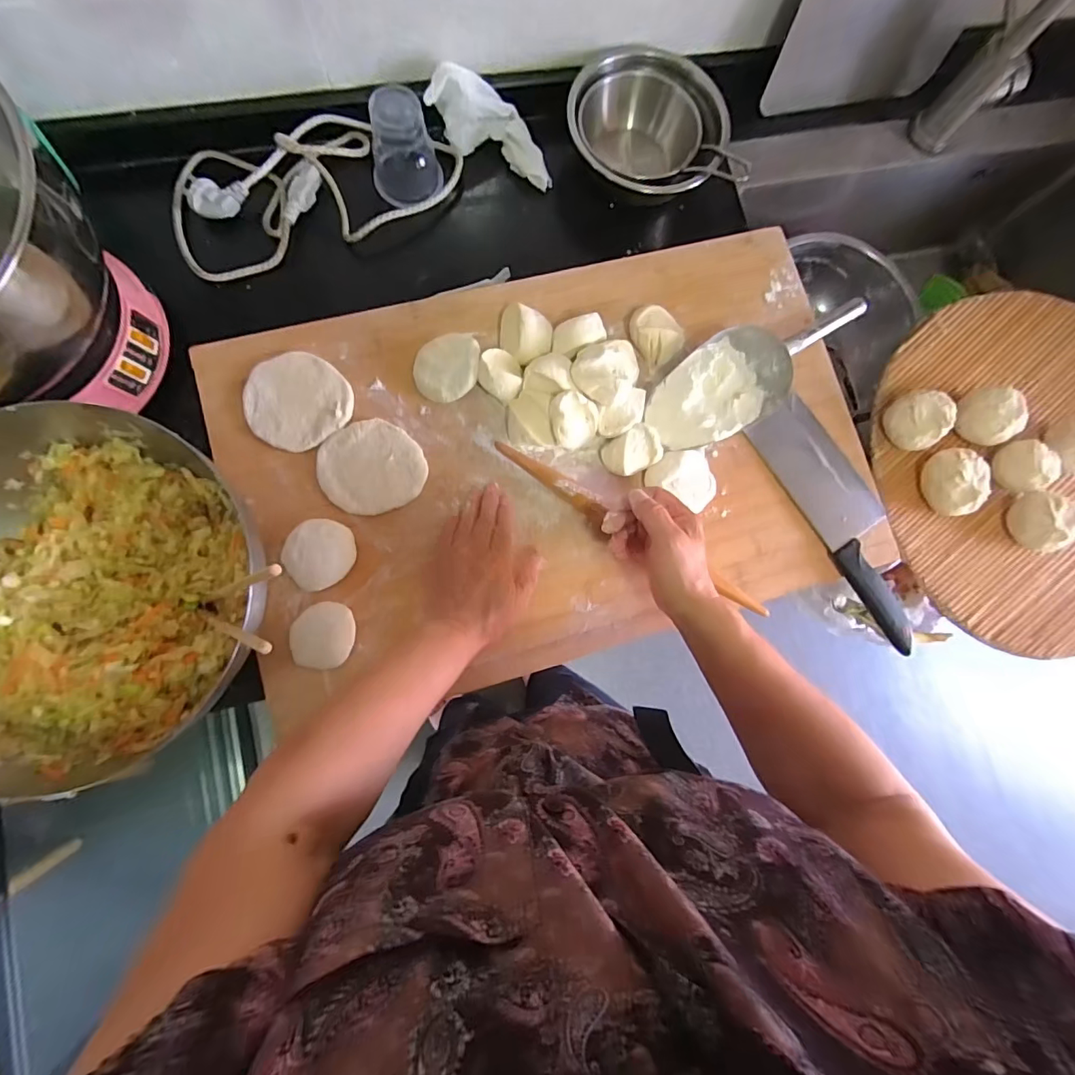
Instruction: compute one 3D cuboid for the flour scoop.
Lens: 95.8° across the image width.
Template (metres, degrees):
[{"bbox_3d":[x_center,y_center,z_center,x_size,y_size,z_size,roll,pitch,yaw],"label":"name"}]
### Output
[{"bbox_3d":[0.218,-0.171,0.497,0.222,0.053,0.091,-30,86,-9],"label":"flour scoop"}]

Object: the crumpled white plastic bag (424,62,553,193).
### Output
[{"bbox_3d":[-0.041,-0.444,0.519,0.141,0.067,0.056,23,84,-4],"label":"crumpled white plastic bag"}]

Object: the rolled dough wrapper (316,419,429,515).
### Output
[{"bbox_3d":[-0.162,-0.069,0.475,0.093,0.005,0.091,1,82,-6],"label":"rolled dough wrapper"}]

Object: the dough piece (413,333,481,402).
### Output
[{"bbox_3d":[-0.090,-0.170,0.483,0.063,0.028,0.064,3,82,-5],"label":"dough piece"}]

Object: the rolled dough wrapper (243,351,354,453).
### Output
[{"bbox_3d":[-0.235,-0.135,0.473,0.094,0.004,0.093,1,82,-6],"label":"rolled dough wrapper"}]

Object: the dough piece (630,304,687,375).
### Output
[{"bbox_3d":[0.125,-0.211,0.509,0.047,0.035,0.055,-39,88,-9],"label":"dough piece"}]

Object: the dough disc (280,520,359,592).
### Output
[{"bbox_3d":[-0.206,0.015,0.455,0.059,0.018,0.065,39,84,-2],"label":"dough disc"}]

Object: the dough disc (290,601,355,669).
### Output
[{"bbox_3d":[-0.198,0.089,0.447,0.055,0.023,0.058,0,86,-5],"label":"dough disc"}]

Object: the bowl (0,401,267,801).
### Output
[{"bbox_3d":[-0.359,0.042,0.396,0.270,0.109,0.254,1,82,-6],"label":"bowl"}]

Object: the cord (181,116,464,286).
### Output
[{"bbox_3d":[-0.229,-0.368,0.511,0.298,0.037,0.141,-15,84,-8],"label":"cord"}]

